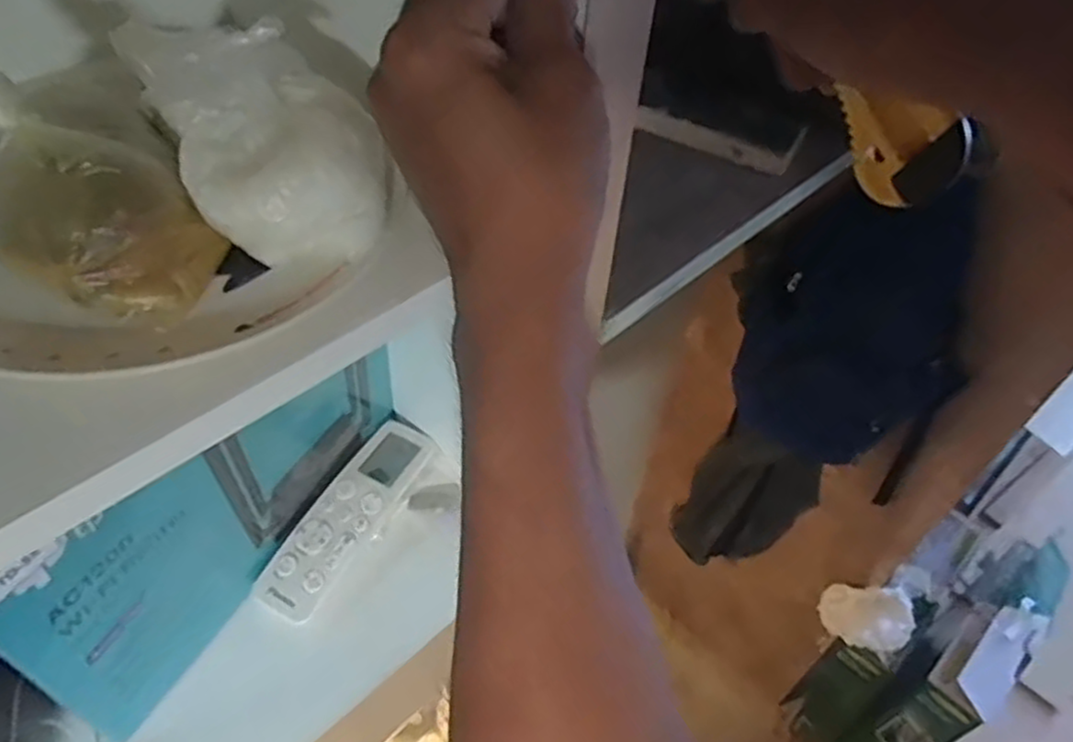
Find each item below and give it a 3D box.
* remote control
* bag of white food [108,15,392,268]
[{"bbox_3d":[-0.142,0.106,0.555,0.055,0.017,0.165,25,51,16],"label":"remote control"},{"bbox_3d":[-0.111,-0.099,0.306,0.074,0.066,0.095,-25,55,-24],"label":"bag of white food"}]

